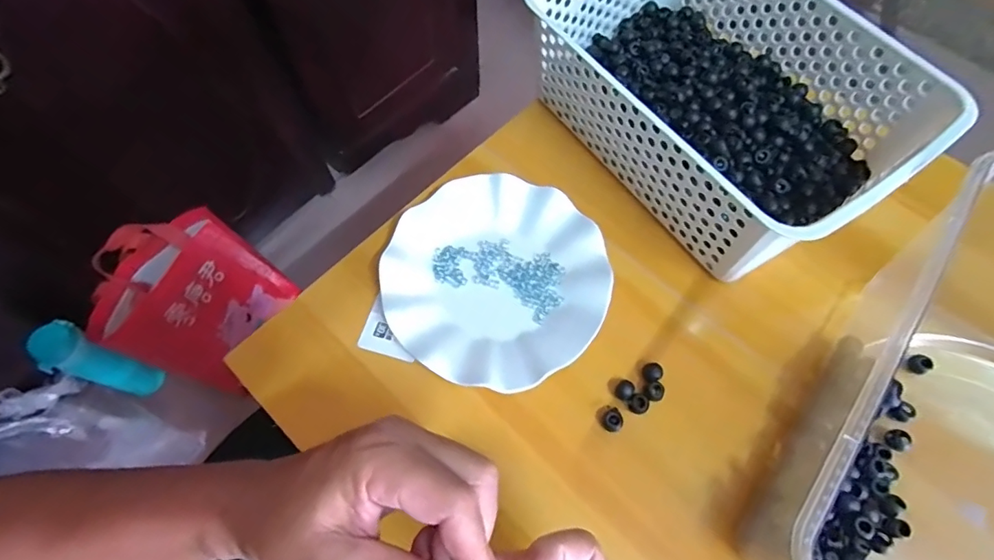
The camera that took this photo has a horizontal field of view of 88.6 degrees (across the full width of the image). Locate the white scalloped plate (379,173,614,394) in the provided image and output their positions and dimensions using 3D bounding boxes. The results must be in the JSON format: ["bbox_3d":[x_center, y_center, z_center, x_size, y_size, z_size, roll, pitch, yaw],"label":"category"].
[{"bbox_3d":[-0.001,-0.002,0.425,0.178,0.022,0.178,0,66,0],"label":"white scalloped plate"}]

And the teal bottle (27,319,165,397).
[{"bbox_3d":[-0.605,0.138,0.798,0.070,0.225,0.066,23,68,10],"label":"teal bottle"}]

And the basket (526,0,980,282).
[{"bbox_3d":[0.188,-0.165,0.441,0.202,0.100,0.304,-33,70,-14],"label":"basket"}]

